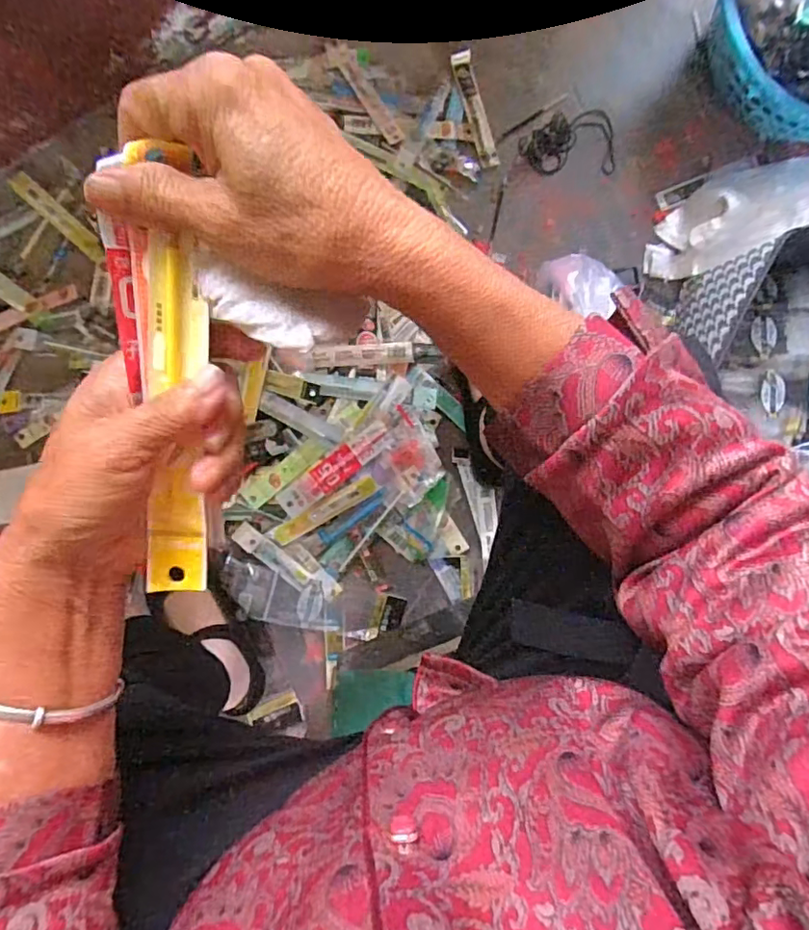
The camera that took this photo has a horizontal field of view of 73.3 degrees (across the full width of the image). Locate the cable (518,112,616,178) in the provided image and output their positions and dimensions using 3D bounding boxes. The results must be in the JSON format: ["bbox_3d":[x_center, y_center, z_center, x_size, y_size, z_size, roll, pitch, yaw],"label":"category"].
[{"bbox_3d":[0.227,-0.451,0.754,0.132,0.020,0.090,-3,88,-5],"label":"cable"}]

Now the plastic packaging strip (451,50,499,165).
[{"bbox_3d":[0.099,-0.489,0.747,0.029,0.012,0.156,-17,89,-5],"label":"plastic packaging strip"}]

